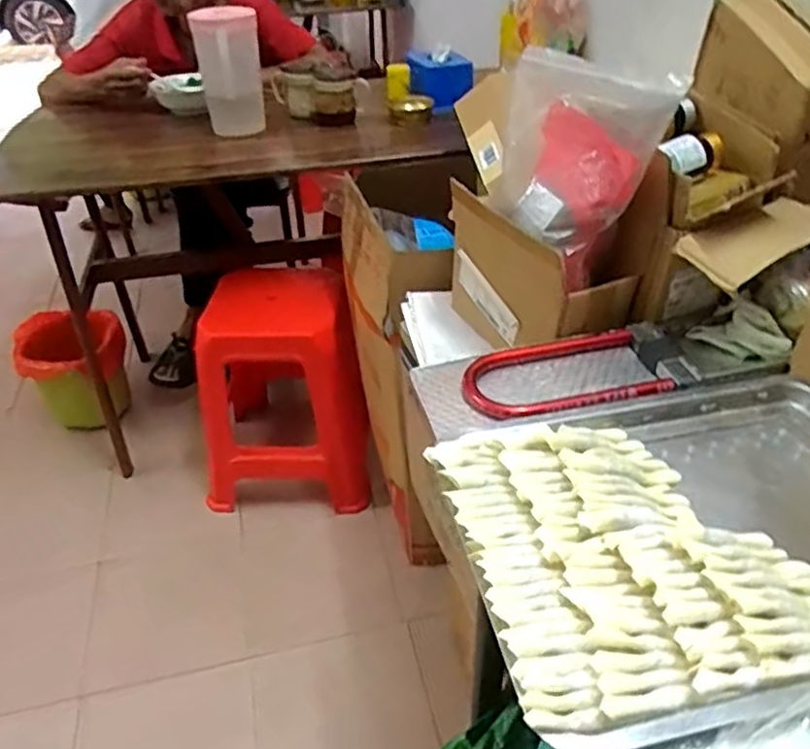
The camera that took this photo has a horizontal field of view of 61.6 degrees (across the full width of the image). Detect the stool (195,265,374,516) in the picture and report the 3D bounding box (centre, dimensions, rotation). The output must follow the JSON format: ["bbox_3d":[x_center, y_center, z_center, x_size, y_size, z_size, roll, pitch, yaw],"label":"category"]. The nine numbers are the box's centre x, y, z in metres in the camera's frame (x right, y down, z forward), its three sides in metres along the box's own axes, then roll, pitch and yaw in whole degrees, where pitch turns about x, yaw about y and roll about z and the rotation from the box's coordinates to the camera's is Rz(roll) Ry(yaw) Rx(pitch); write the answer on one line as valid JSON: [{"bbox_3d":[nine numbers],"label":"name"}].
[{"bbox_3d":[-0.286,0.037,1.615,0.374,0.482,0.374,-4,39,-3],"label":"stool"}]

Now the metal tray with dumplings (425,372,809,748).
[{"bbox_3d":[0.238,0.118,0.549,0.397,0.050,0.287,-11,39,-11],"label":"metal tray with dumplings"}]

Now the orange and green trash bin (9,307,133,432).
[{"bbox_3d":[-0.848,0.000,1.784,0.254,0.334,0.210,-20,42,-22],"label":"orange and green trash bin"}]

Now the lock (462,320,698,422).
[{"bbox_3d":[0.181,-0.005,0.718,0.241,0.023,0.128,-10,39,-10],"label":"lock"}]

